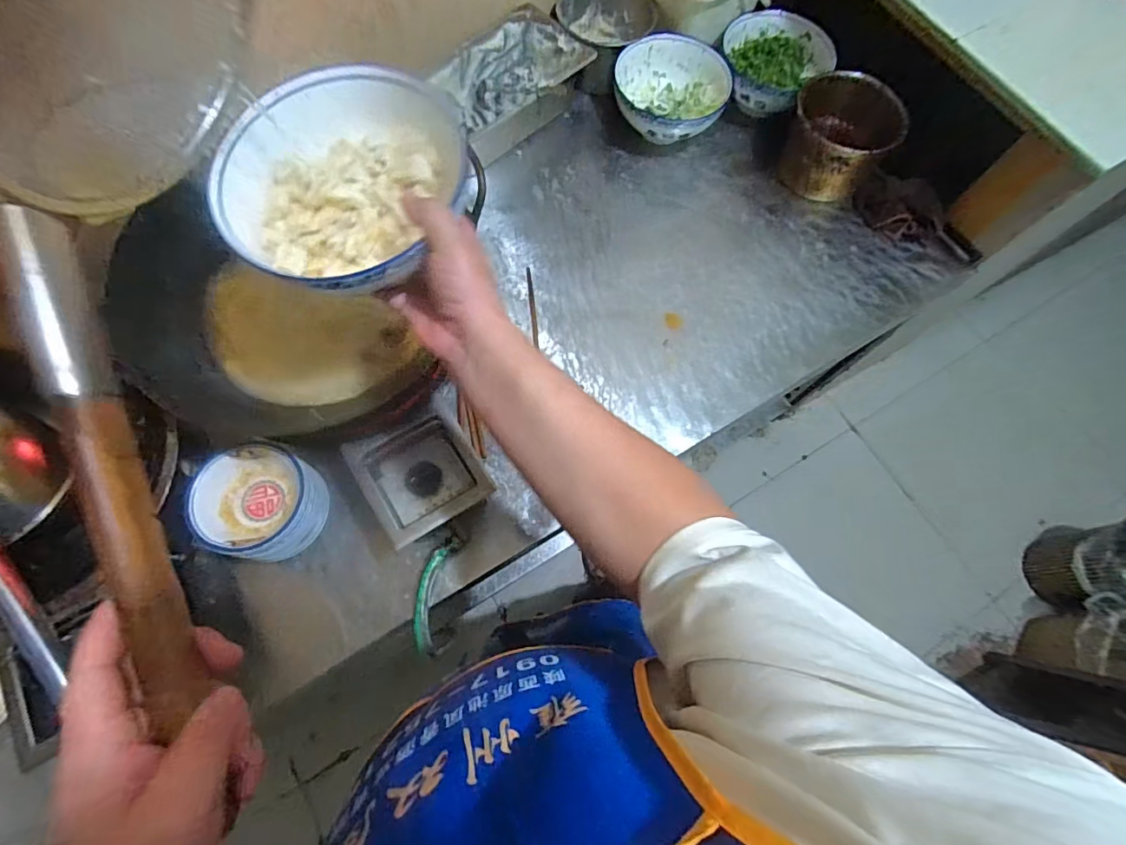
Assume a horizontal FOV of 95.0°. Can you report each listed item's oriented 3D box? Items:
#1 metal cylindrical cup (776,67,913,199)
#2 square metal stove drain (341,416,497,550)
[{"bbox_3d":[0.458,-0.478,0.862,0.164,0.140,0.176,26,72,7],"label":"metal cylindrical cup"},{"bbox_3d":[-0.171,0.063,0.623,0.126,0.041,0.134,-30,74,-12],"label":"square metal stove drain"}]

